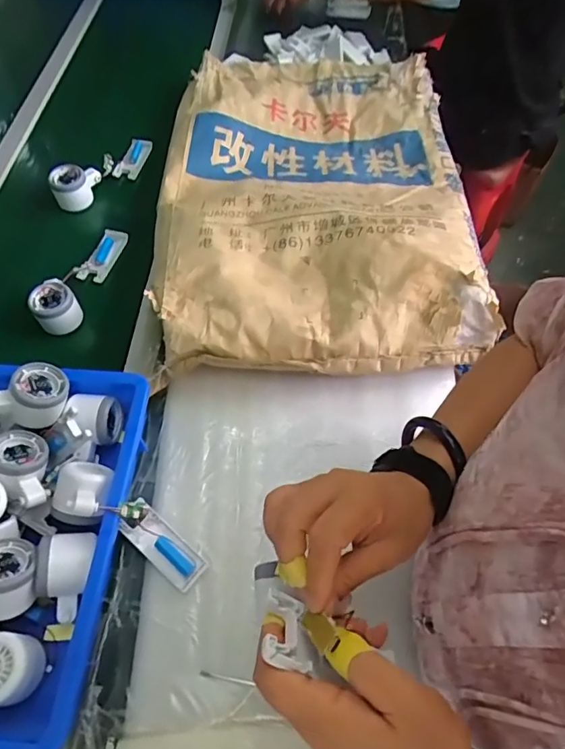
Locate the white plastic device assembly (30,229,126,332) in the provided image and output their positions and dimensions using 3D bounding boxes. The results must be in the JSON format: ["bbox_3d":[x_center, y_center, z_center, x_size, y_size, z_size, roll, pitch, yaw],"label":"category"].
[{"bbox_3d":[-0.300,-0.154,0.726,0.060,0.044,0.208,13,59,7],"label":"white plastic device assembly"}]

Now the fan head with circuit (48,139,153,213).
[{"bbox_3d":[-0.308,-0.362,0.851,0.069,0.055,0.211,34,64,18],"label":"fan head with circuit"}]

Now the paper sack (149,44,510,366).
[{"bbox_3d":[0.053,-0.349,0.819,0.479,0.100,0.793,2,58,0],"label":"paper sack"}]

